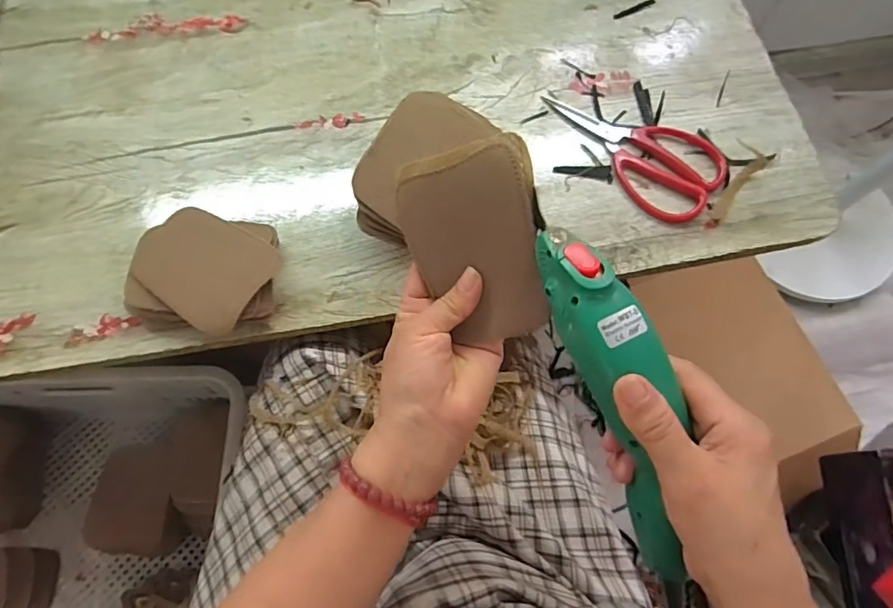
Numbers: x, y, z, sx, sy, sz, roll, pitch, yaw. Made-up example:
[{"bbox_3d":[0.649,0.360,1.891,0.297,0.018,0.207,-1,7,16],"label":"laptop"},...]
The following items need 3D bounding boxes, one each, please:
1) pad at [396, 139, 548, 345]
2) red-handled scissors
[{"bbox_3d":[0.019,-0.036,0.329,0.090,0.009,0.121,-9,102,30],"label":"pad"},{"bbox_3d":[0.192,-0.164,0.514,0.099,0.013,0.187,-33,73,-12],"label":"red-handled scissors"}]

